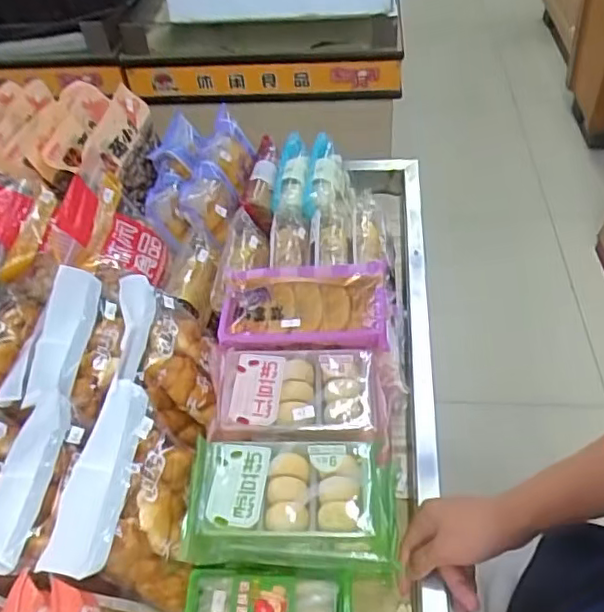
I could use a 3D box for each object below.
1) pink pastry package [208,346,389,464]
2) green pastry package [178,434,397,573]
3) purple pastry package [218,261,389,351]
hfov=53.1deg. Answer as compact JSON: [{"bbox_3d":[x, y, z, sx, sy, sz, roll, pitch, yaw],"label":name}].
[{"bbox_3d":[-0.002,0.091,0.628,0.179,0.044,0.108,1,47,6],"label":"pink pastry package"},{"bbox_3d":[-0.010,0.183,0.573,0.193,0.072,0.097,0,47,5],"label":"green pastry package"},{"bbox_3d":[0.001,-0.005,0.679,0.184,0.029,0.104,0,47,5],"label":"purple pastry package"}]

